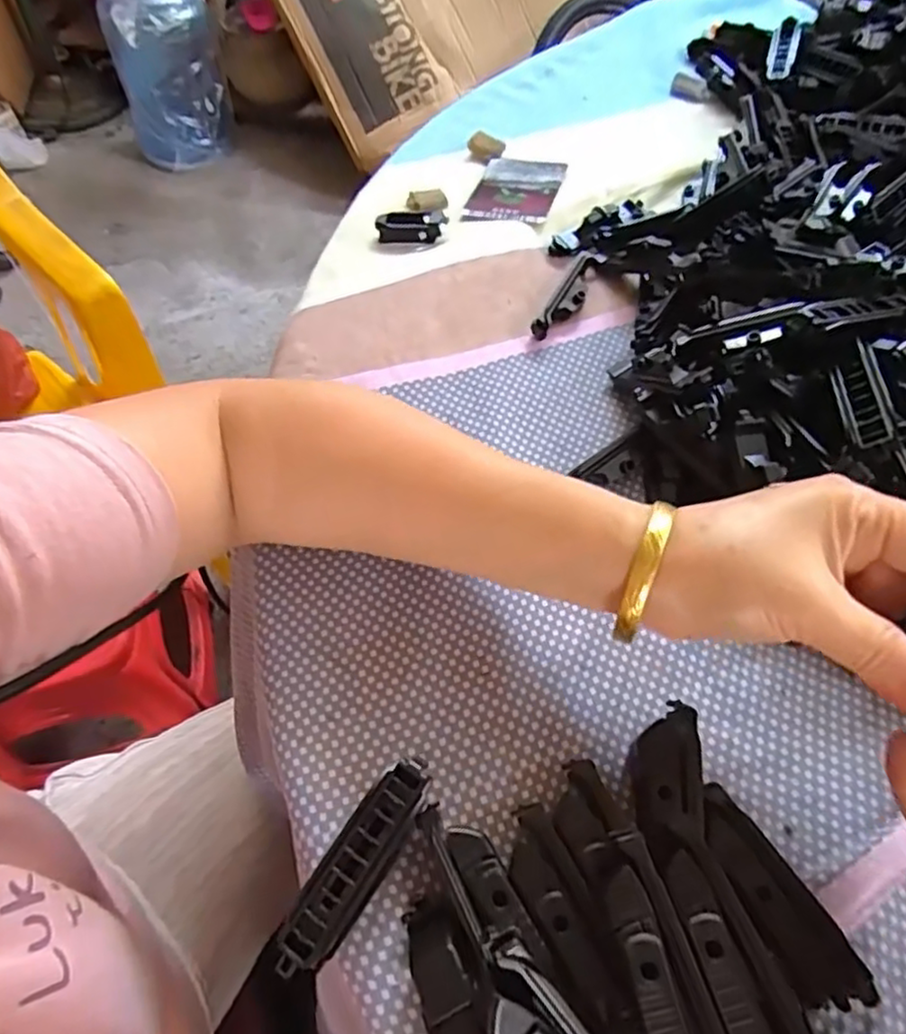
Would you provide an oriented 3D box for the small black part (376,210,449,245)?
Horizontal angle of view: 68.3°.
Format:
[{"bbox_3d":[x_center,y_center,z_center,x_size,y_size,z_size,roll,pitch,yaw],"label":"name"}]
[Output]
[{"bbox_3d":[-0.028,-0.198,0.457,0.046,0.009,0.025,4,57,1],"label":"small black part"}]

